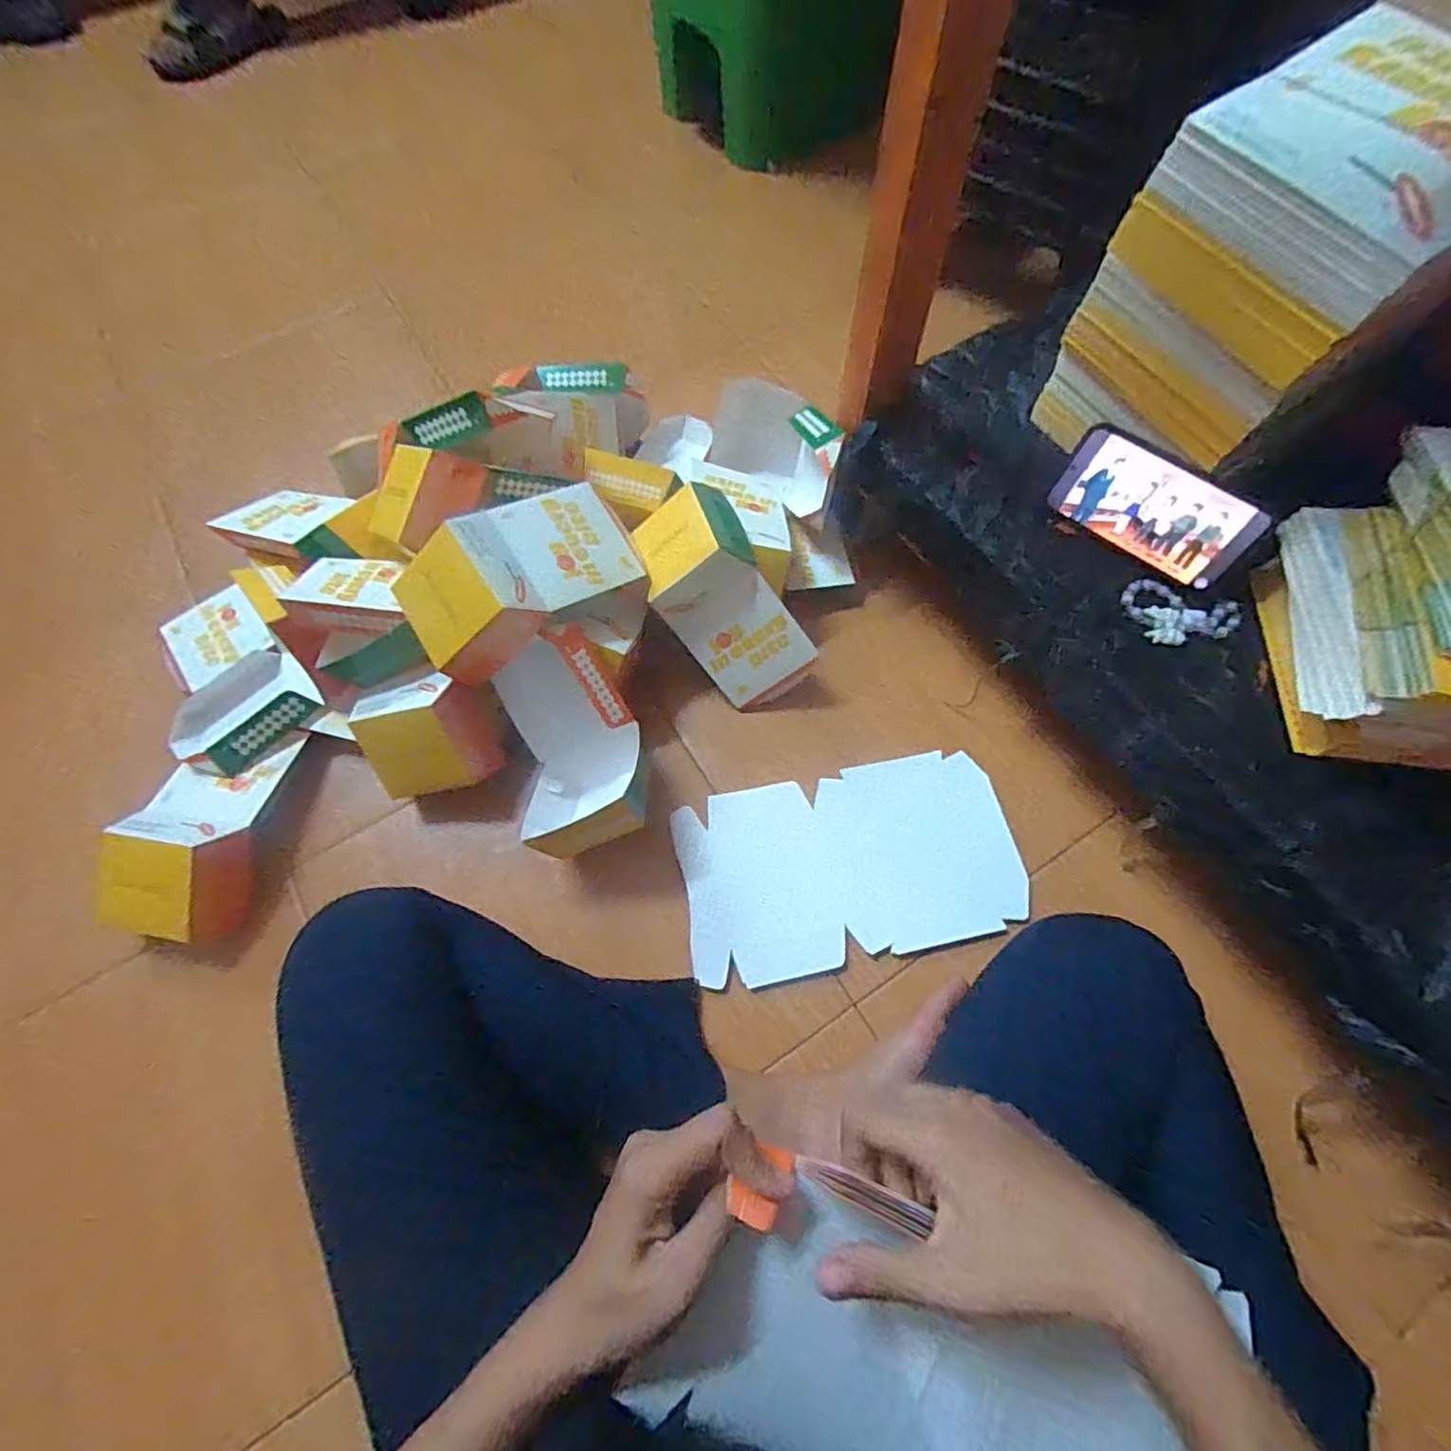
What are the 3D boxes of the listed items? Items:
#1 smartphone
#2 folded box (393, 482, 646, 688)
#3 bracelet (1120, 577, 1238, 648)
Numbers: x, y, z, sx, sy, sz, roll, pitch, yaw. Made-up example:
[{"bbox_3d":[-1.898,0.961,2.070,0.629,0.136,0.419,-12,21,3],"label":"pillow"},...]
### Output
[{"bbox_3d":[0.363,-0.185,0.530,0.155,0.077,0.010,39,43,15],"label":"smartphone"},{"bbox_3d":[-0.178,-0.132,0.567,0.203,0.076,0.134,-27,87,-38],"label":"folded box"},{"bbox_3d":[0.383,-0.091,0.526,0.089,0.008,0.059,19,69,10],"label":"bracelet"}]

